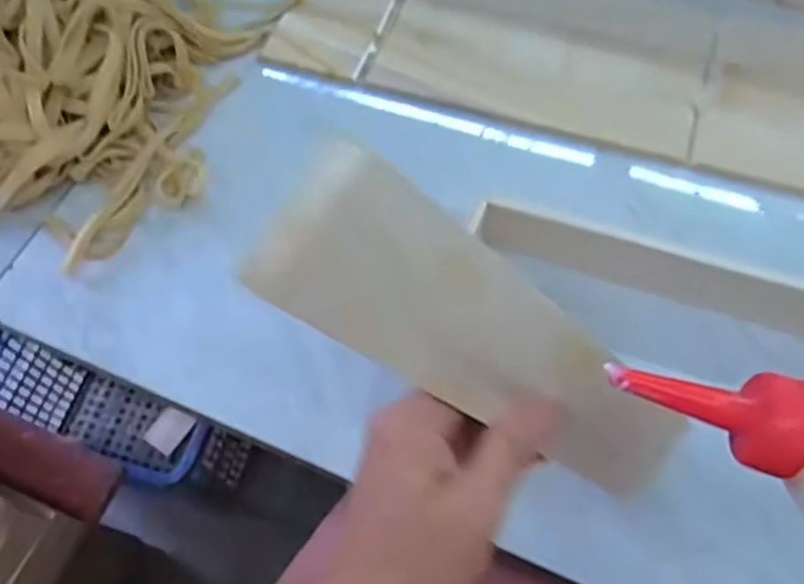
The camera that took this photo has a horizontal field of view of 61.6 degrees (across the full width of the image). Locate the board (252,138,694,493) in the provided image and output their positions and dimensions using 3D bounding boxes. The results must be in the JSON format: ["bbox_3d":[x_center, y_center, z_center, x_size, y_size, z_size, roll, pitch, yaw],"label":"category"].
[{"bbox_3d":[0.052,0.032,0.283,0.055,0.264,0.009,-52,40,4],"label":"board"}]

